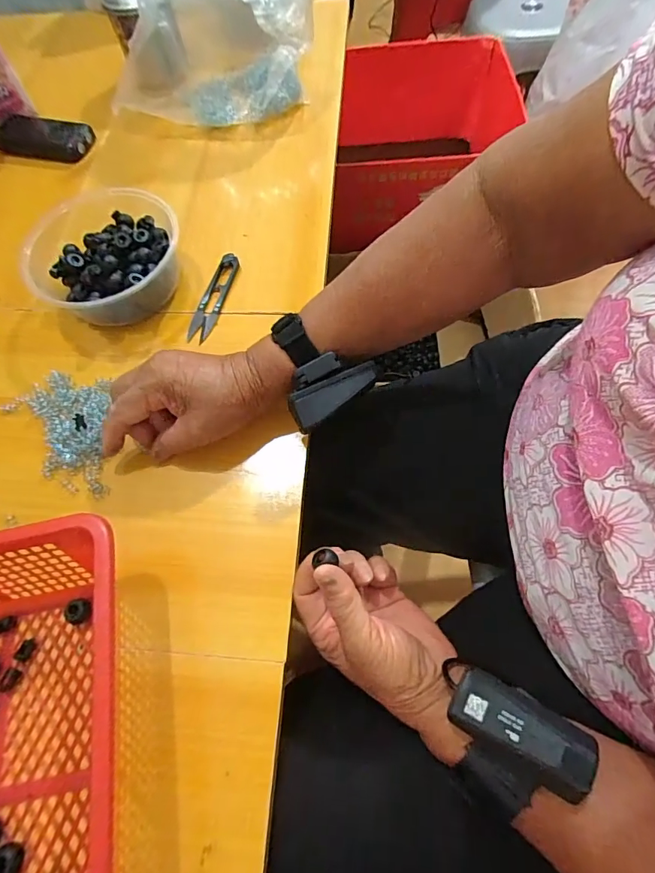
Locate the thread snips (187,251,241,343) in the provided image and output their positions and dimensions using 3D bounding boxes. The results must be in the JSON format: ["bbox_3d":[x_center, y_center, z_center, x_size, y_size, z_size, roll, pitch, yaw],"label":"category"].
[{"bbox_3d":[-0.112,-0.138,0.429,0.022,0.012,0.101,12,67,8],"label":"thread snips"}]

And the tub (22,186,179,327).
[{"bbox_3d":[-0.205,-0.168,0.415,0.133,0.070,0.144,-1,66,2],"label":"tub"}]

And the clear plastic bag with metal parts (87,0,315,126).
[{"bbox_3d":[-0.134,-0.491,0.508,0.248,0.151,0.181,3,66,7],"label":"clear plastic bag with metal parts"}]

